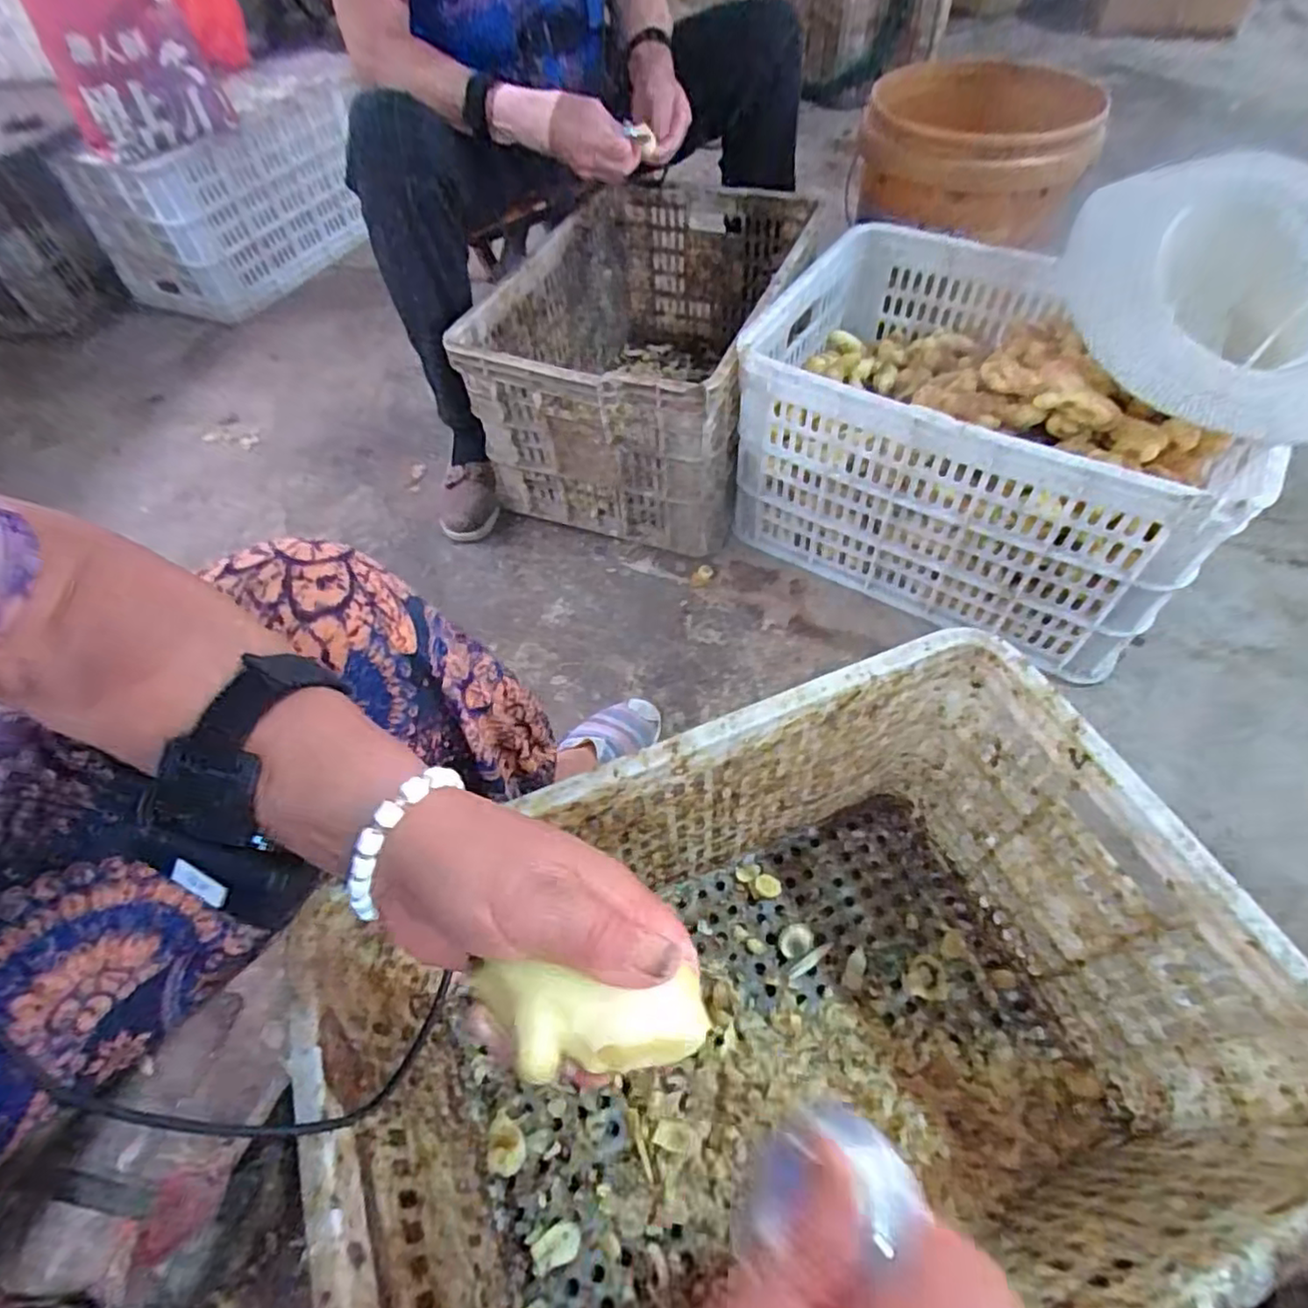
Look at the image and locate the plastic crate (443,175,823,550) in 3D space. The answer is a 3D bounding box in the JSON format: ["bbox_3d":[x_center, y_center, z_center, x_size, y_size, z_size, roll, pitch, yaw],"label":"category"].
[{"bbox_3d":[-0.003,-0.430,1.001,0.348,0.283,0.507,14,56,13],"label":"plastic crate"}]

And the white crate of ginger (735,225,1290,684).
[{"bbox_3d":[0.397,-0.268,0.851,0.495,0.280,0.367,26,59,21],"label":"white crate of ginger"}]

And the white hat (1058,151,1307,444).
[{"bbox_3d":[0.589,-0.370,0.673,0.227,0.147,0.328,-1,55,3],"label":"white hat"}]

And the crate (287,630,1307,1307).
[{"bbox_3d":[0.086,0.274,0.482,0.519,0.279,0.349,-20,55,-11],"label":"crate"}]

